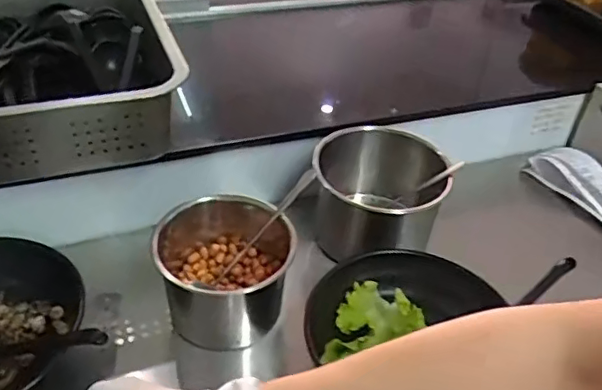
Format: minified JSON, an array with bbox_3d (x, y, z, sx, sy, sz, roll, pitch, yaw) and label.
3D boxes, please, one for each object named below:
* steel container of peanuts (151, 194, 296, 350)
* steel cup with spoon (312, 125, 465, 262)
[{"bbox_3d":[-0.074,0.070,0.574,0.125,0.121,0.129,-3,39,-10],"label":"steel container of peanuts"},{"bbox_3d":[0.091,0.006,0.666,0.143,0.106,0.145,3,39,-2],"label":"steel cup with spoon"}]

